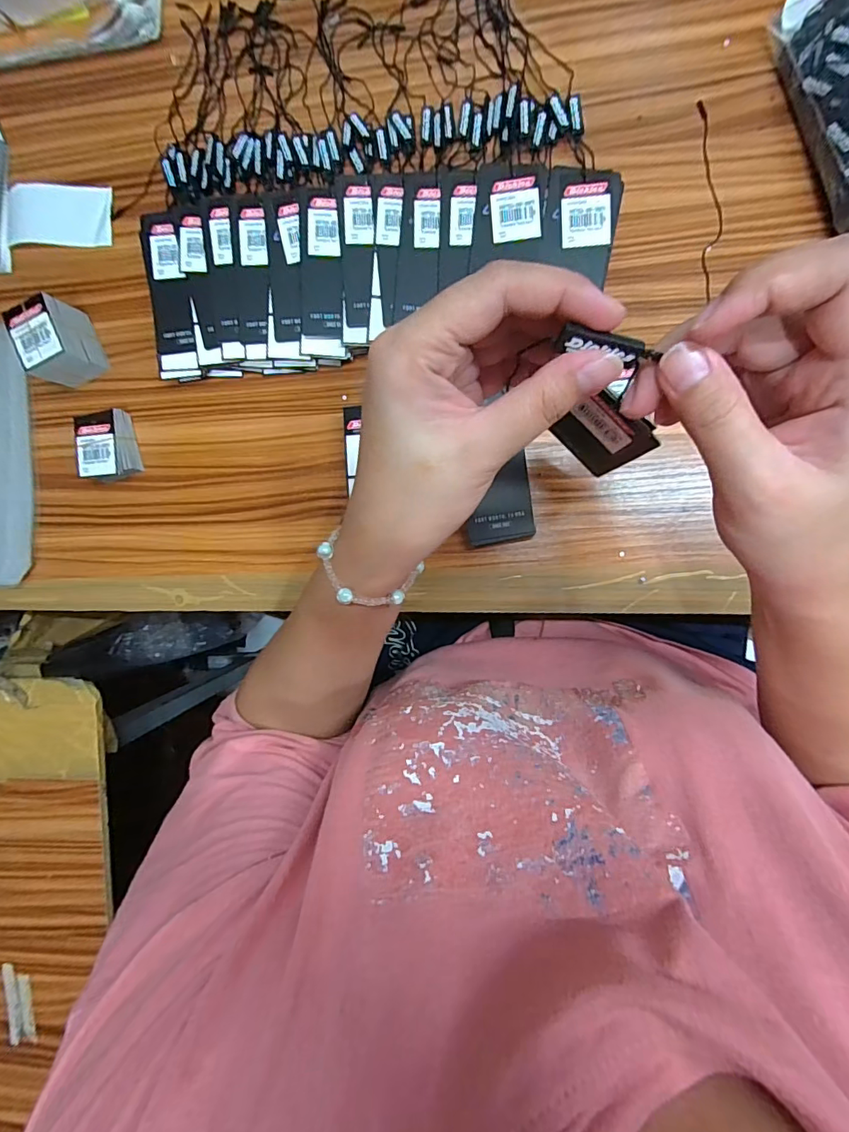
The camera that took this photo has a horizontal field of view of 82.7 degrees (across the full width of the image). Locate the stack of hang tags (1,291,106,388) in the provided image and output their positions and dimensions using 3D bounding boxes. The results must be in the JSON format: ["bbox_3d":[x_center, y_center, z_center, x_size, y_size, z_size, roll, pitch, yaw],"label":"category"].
[{"bbox_3d":[-0.297,-0.180,0.396,0.038,0.052,0.055,-24,88,9],"label":"stack of hang tags"}]

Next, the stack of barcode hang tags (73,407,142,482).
[{"bbox_3d":[-0.267,-0.102,0.407,0.042,0.026,0.054,-11,90,9],"label":"stack of barcode hang tags"}]

